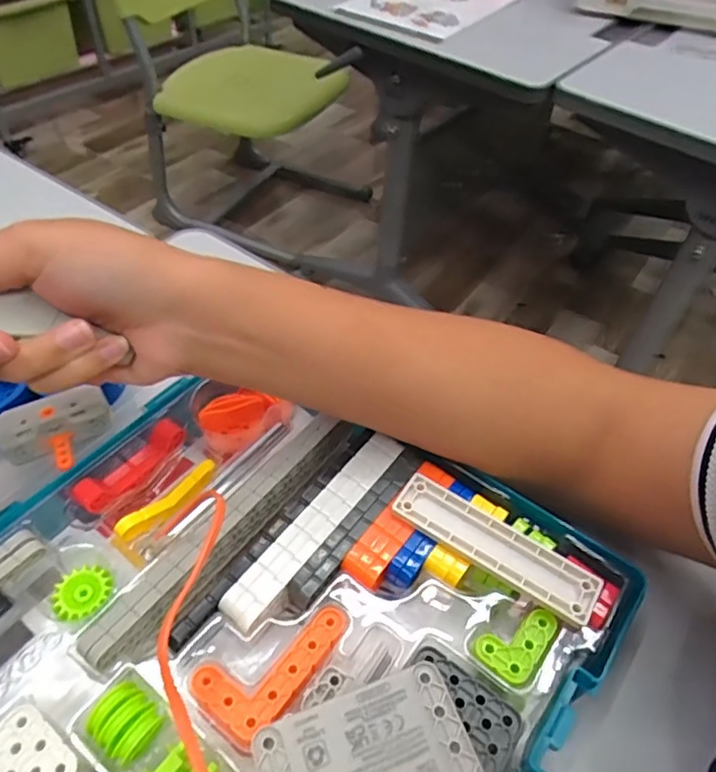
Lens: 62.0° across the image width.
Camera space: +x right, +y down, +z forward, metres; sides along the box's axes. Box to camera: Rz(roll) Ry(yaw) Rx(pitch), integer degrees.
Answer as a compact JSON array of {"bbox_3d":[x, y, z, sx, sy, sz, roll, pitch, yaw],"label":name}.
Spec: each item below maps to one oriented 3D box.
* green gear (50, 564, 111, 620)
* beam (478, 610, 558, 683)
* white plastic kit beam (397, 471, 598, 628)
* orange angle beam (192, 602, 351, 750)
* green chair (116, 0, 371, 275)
[{"bbox_3d":[-0.127,0.095,0.275,0.021,0.005,0.024,36,56,25],"label":"green gear"},{"bbox_3d":[0.071,0.112,0.267,0.025,0.004,0.035,32,54,22],"label":"beam"},{"bbox_3d":[0.065,0.077,0.289,0.101,0.009,0.025,28,53,19],"label":"white plastic kit beam"},{"bbox_3d":[-0.037,0.116,0.257,0.037,0.004,0.065,33,55,23],"label":"orange angle beam"},{"bbox_3d":[-0.228,-0.680,1.352,0.447,0.708,0.403,31,54,21],"label":"green chair"}]

